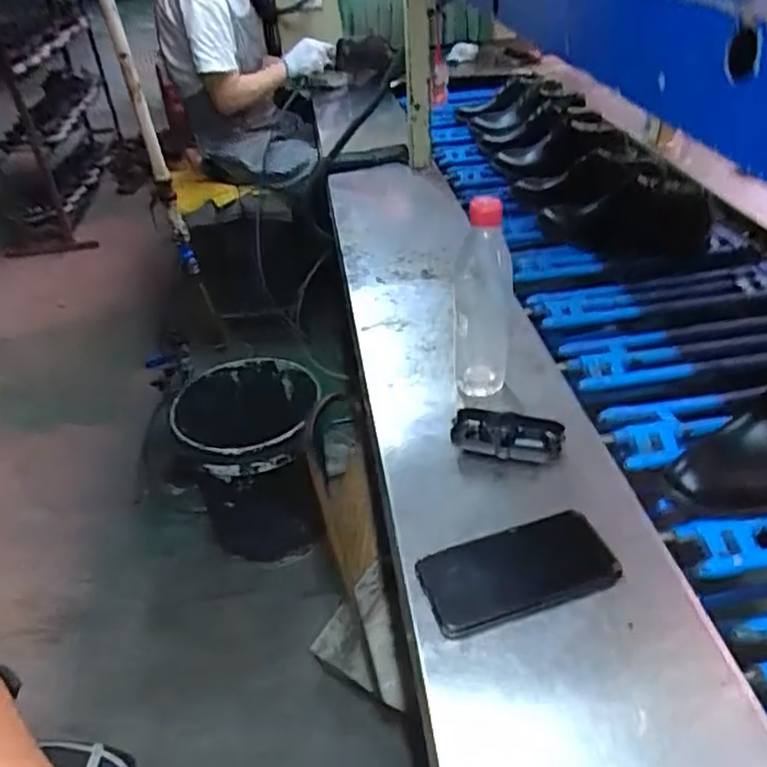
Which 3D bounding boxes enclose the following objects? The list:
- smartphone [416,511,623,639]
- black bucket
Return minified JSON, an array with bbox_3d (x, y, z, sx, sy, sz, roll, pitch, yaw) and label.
[{"bbox_3d":[0.114,0.158,0.560,0.160,0.007,0.080,-13,41,-12],"label":"smartphone"},{"bbox_3d":[-0.285,0.188,1.463,0.271,0.364,0.313,-12,37,-7],"label":"black bucket"}]

